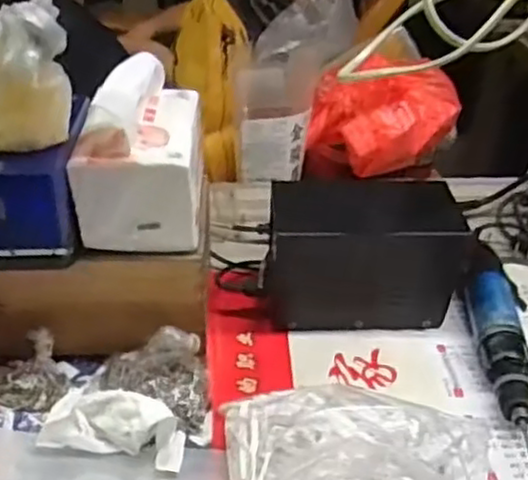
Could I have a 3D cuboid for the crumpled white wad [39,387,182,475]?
[{"bbox_3d":[-0.104,0.130,0.502,0.098,0.038,0.050,5,31,7],"label":"crumpled white wad"}]

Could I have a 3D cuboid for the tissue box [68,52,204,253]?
[{"bbox_3d":[-0.097,-0.073,0.562,0.093,0.114,0.125,-2,33,-5],"label":"tissue box"}]

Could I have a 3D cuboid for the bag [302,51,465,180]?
[{"bbox_3d":[0.137,-0.164,0.881,0.154,0.112,0.150,-17,38,-27],"label":"bag"}]

